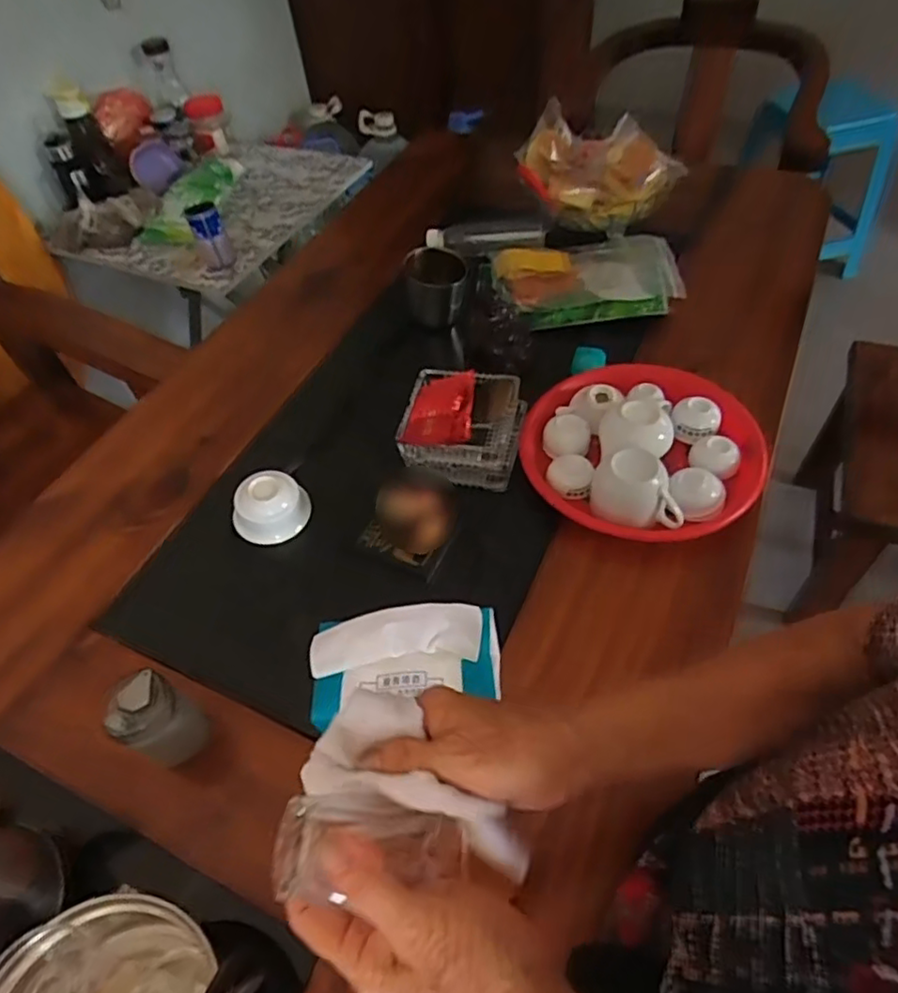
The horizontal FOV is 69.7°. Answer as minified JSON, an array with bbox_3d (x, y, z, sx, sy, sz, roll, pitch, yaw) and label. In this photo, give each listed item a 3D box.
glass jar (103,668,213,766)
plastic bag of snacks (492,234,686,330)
[{"bbox_3d":[-0.242,0.192,0.544,0.051,0.094,0.053,-3,52,3],"label":"glass jar"},{"bbox_3d":[0.193,-0.311,0.917,0.256,0.029,0.182,-7,51,0],"label":"plastic bag of snacks"}]

